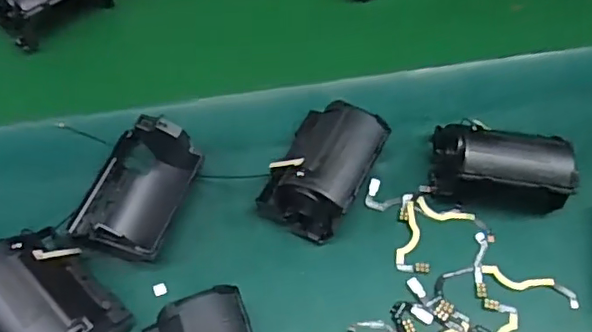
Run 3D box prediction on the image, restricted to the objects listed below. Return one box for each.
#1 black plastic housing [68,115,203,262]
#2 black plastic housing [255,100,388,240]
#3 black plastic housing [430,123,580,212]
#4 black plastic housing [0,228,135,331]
[{"bbox_3d":[-0.086,0.012,0.313,0.056,0.042,0.073,19,57,11],"label":"black plastic housing"},{"bbox_3d":[0.015,0.001,0.321,0.049,0.042,0.069,24,59,14],"label":"black plastic housing"},{"bbox_3d":[0.114,0.001,0.323,0.072,0.042,0.048,10,56,5],"label":"black plastic housing"},{"bbox_3d":[-0.117,0.066,0.277,0.063,0.043,0.049,38,63,21],"label":"black plastic housing"}]

